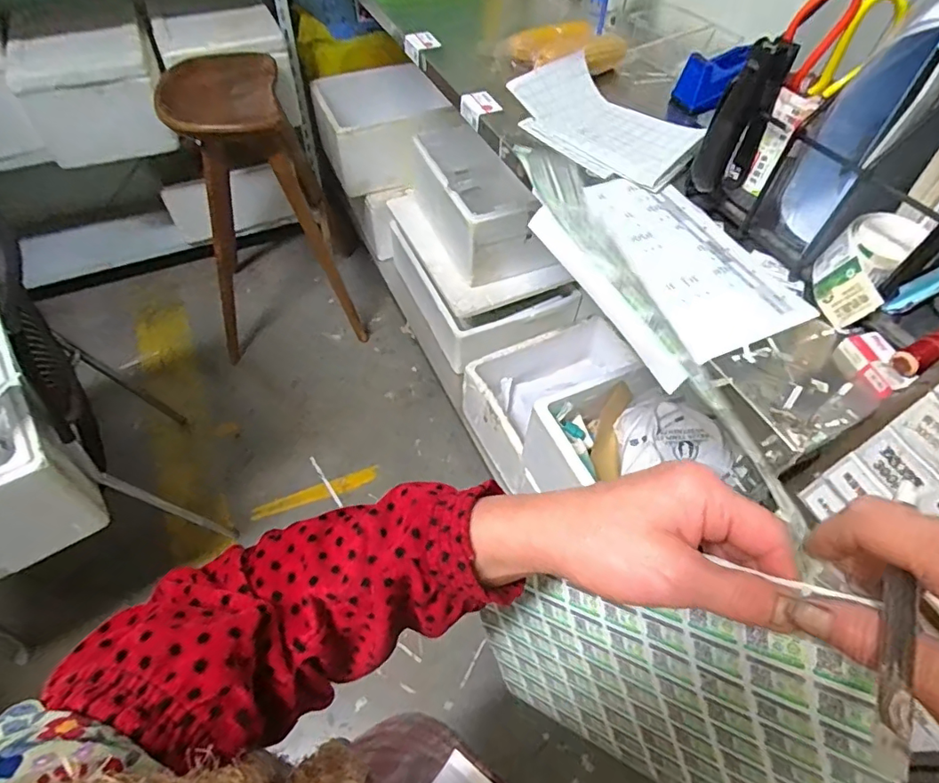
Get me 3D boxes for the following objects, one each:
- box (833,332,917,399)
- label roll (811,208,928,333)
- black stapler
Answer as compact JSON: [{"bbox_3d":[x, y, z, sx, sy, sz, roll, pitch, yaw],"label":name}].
[{"bbox_3d":[0.404,-0.029,0.521,0.039,0.025,0.069,-13,57,-12],"label":"box"},{"bbox_3d":[0.400,-0.126,0.547,0.067,0.088,0.089,32,60,18],"label":"label roll"},{"bbox_3d":[0.296,-0.292,0.575,0.056,0.142,0.054,34,60,20],"label":"black stapler"}]

